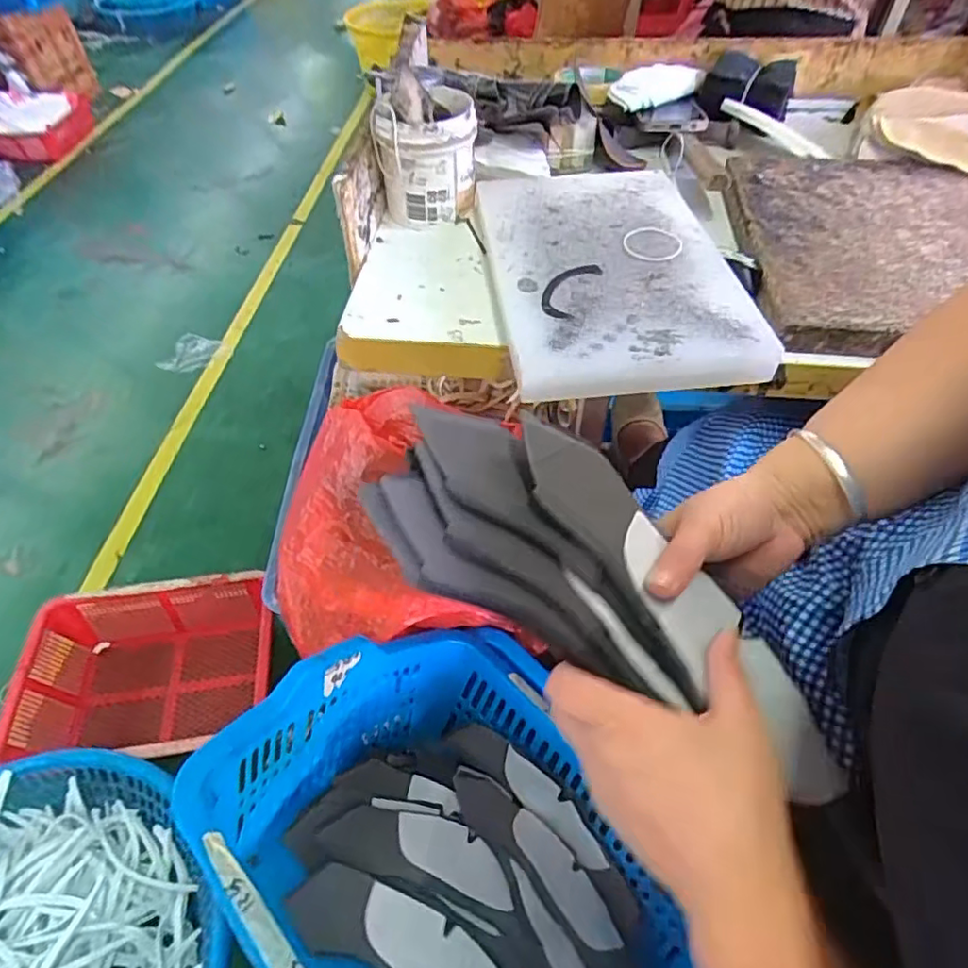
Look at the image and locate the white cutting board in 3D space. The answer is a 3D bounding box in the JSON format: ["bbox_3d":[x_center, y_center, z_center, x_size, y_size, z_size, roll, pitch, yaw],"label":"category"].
[{"bbox_3d":[0.106,-0.193,0.533,0.193,0.026,0.292,-4,52,-5],"label":"white cutting board"}]

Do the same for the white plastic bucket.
[{"bbox_3d":[-0.058,-0.325,0.597,0.093,0.098,0.088,1,51,-1],"label":"white plastic bucket"}]

